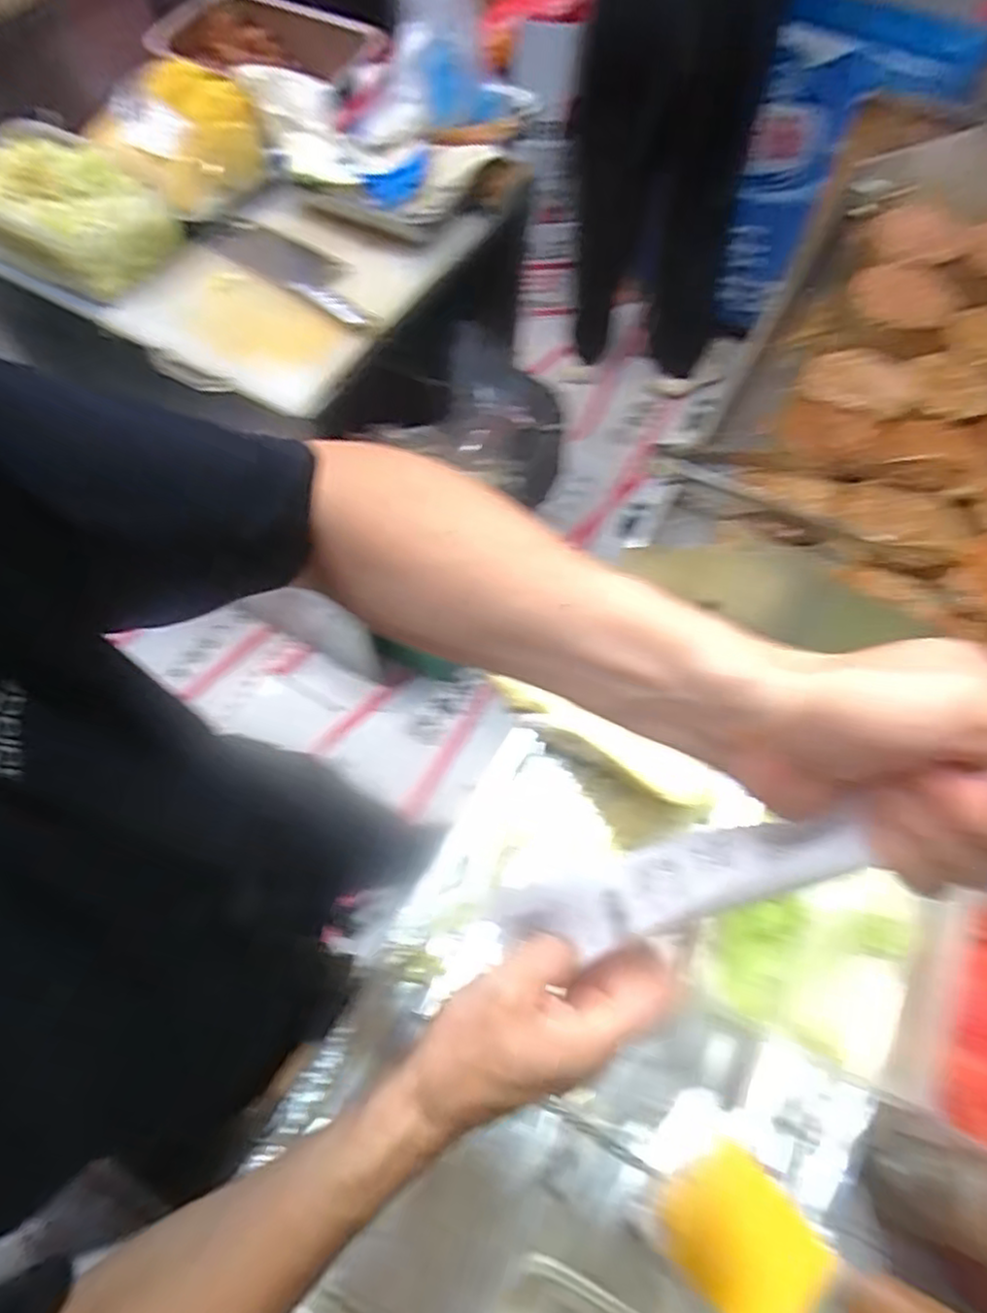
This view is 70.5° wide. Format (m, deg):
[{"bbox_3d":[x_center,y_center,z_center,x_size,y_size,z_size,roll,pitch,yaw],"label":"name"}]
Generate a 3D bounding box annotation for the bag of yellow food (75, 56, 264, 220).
[{"bbox_3d":[-0.427,-0.712,0.963,0.196,0.081,0.184,-38,70,-18],"label":"bag of yellow food"}]

